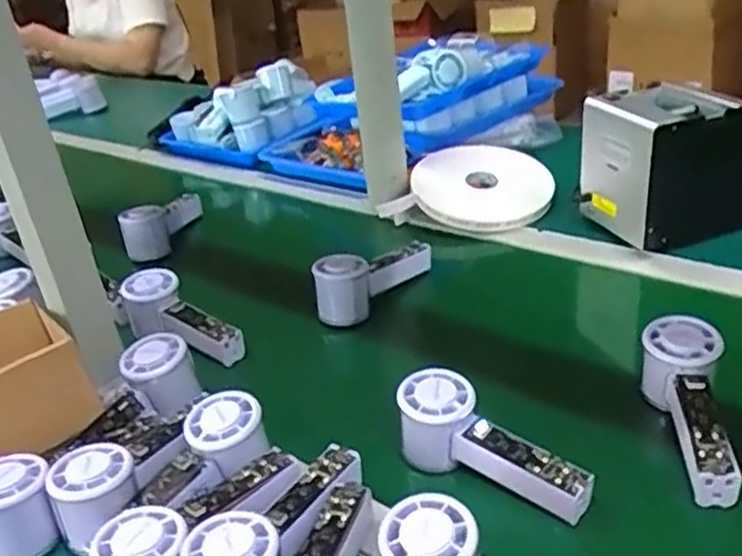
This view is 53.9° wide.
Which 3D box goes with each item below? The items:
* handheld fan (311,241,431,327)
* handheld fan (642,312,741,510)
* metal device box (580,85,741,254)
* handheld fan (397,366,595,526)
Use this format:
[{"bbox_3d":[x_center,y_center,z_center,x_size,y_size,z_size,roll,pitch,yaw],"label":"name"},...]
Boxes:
[{"bbox_3d":[0.003,-0.009,0.769,0.048,0.062,0.151,19,38,38],"label":"handheld fan"},{"bbox_3d":[0.239,0.099,0.542,0.050,0.052,0.152,-3,43,8],"label":"handheld fan"},{"bbox_3d":[0.345,-0.130,0.812,0.177,0.138,0.123,-15,30,-14],"label":"metal device box"},{"bbox_3d":[0.084,0.120,0.518,0.050,0.057,0.139,-30,36,-34],"label":"handheld fan"}]

